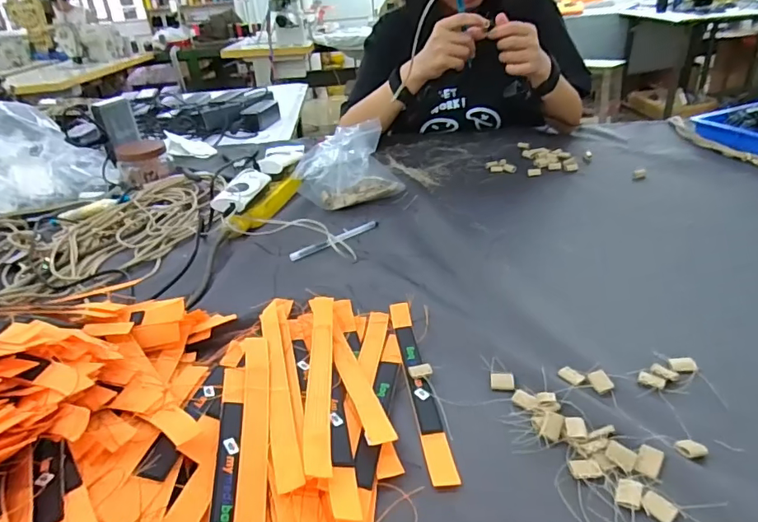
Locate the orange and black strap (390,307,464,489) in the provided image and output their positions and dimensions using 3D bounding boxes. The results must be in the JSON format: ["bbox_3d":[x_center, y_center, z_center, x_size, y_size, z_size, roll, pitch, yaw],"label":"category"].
[{"bbox_3d":[0.035,0.106,0.445,0.020,0.006,0.221,-7,31,-4],"label":"orange and black strap"}]

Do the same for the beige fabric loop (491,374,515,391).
[{"bbox_3d":[0.108,0.106,0.431,0.020,0.004,0.017,0,31,8],"label":"beige fabric loop"}]

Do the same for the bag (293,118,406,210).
[{"bbox_3d":[-0.050,-0.152,0.777,0.161,0.111,0.074,-12,32,-13],"label":"bag"}]

